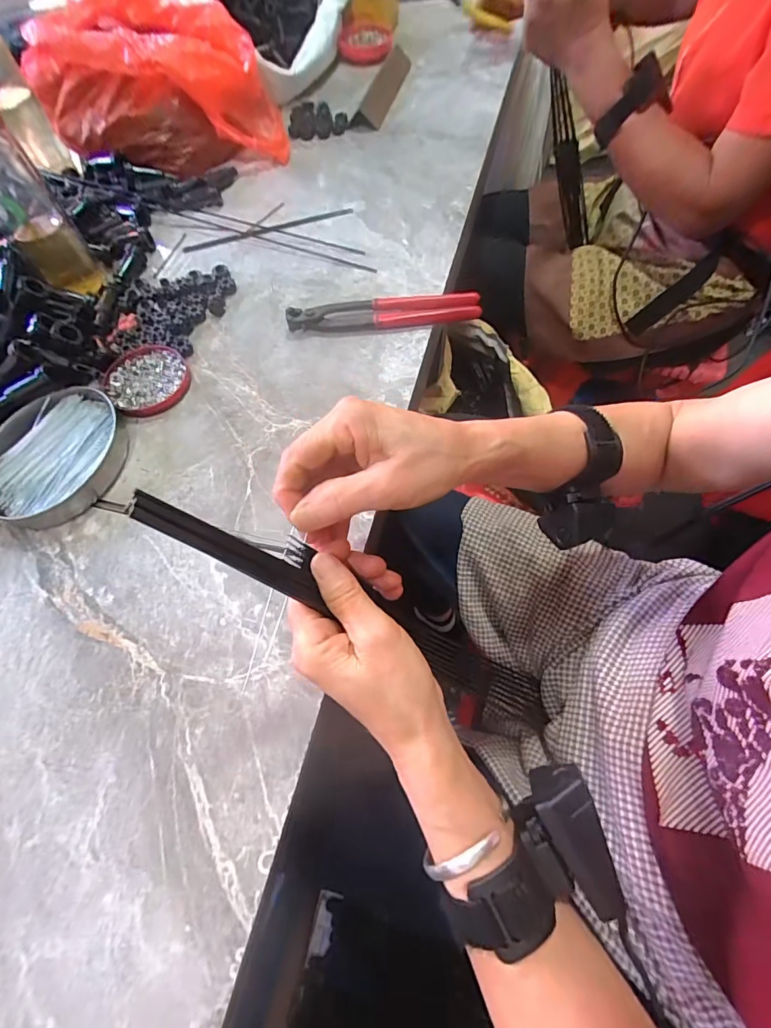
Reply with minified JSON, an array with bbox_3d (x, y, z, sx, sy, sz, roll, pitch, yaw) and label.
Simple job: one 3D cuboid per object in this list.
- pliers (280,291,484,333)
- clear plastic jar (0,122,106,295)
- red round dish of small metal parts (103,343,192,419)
[{"bbox_3d":[-0.001,-0.218,0.474,0.204,0.020,0.038,-3,64,0],"label":"pliers"},{"bbox_3d":[-0.365,-0.311,0.433,0.062,0.155,0.066,-41,70,-16],"label":"clear plastic jar"},{"bbox_3d":[-0.242,-0.137,0.449,0.078,0.009,0.083,-1,64,2],"label":"red round dish of small metal parts"}]

